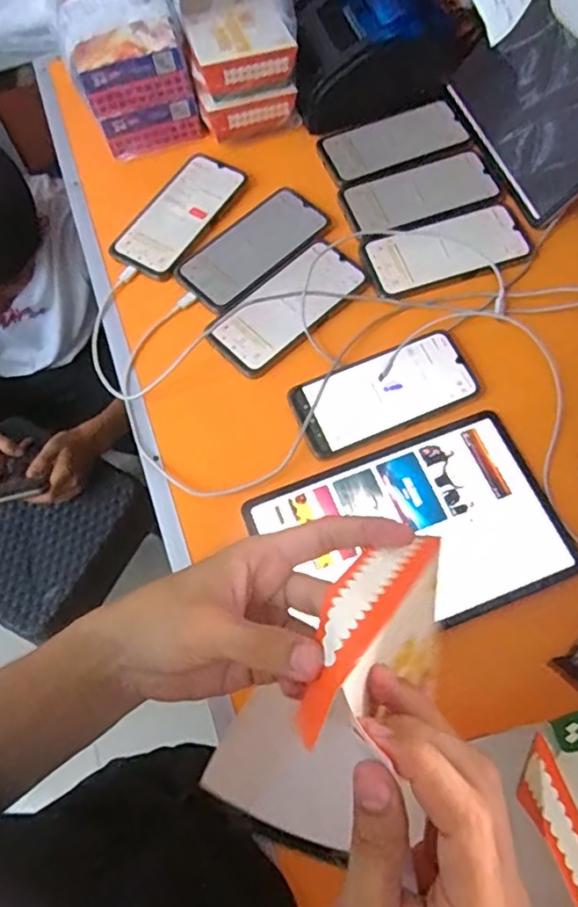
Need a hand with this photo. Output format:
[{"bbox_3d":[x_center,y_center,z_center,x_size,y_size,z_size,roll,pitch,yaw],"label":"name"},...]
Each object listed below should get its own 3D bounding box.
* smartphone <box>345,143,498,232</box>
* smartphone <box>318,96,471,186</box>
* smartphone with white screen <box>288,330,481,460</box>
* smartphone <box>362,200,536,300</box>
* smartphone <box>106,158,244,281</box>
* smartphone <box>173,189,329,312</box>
[{"bbox_3d":[0.148,-0.292,0.678,0.171,0.005,0.089,-18,67,-5],"label":"smartphone"},{"bbox_3d":[0.125,-0.365,0.713,0.172,0.007,0.081,-21,67,-6],"label":"smartphone"},{"bbox_3d":[0.089,-0.058,0.578,0.167,0.007,0.081,-21,67,-6],"label":"smartphone with white screen"},{"bbox_3d":[0.166,-0.214,0.643,0.162,0.011,0.080,-17,66,-5],"label":"smartphone"},{"bbox_3d":[-0.121,-0.270,0.685,0.080,0.014,0.164,31,71,15],"label":"smartphone"},{"bbox_3d":[-0.039,-0.222,0.661,0.164,0.012,0.087,-41,70,-14],"label":"smartphone"}]

